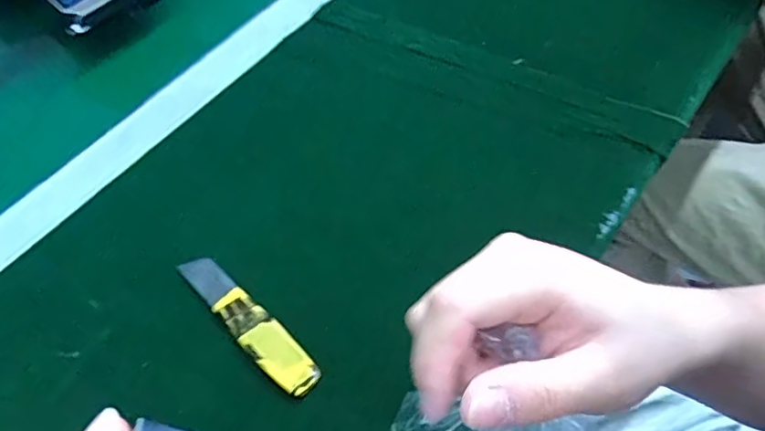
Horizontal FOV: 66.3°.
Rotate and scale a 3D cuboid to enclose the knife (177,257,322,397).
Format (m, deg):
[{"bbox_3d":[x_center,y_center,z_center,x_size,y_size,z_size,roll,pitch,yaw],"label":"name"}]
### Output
[{"bbox_3d":[-0.079,0.061,0.340,0.113,0.006,0.023,36,65,26],"label":"knife"}]

